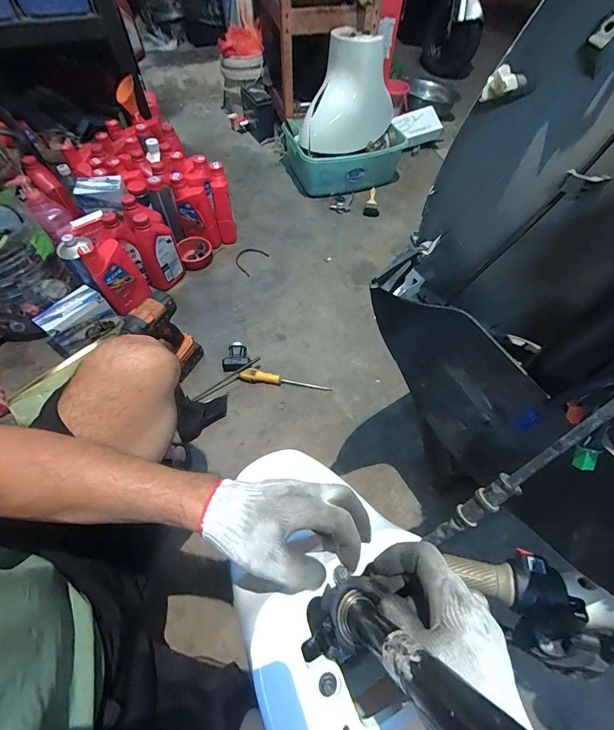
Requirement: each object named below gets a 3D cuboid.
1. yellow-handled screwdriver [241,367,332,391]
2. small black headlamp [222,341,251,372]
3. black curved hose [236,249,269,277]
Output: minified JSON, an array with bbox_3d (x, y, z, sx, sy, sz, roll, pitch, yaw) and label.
[{"bbox_3d":[-0.057,0.039,0.860,0.241,0.026,0.032,5,58,1],"label":"yellow-handled screwdriver"},{"bbox_3d":[-0.198,-0.021,0.906,0.074,0.043,0.074,-1,58,-3],"label":"small black headlamp"},{"bbox_3d":[-0.203,-0.366,1.119,0.090,0.012,0.135,25,60,13],"label":"black curved hose"}]

